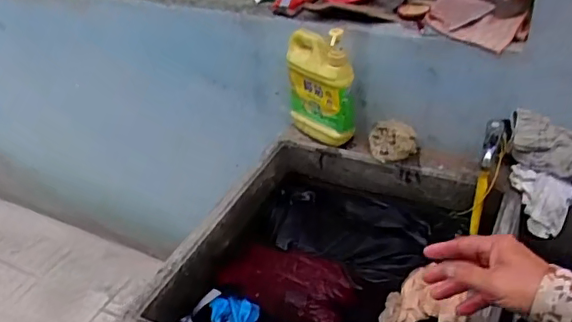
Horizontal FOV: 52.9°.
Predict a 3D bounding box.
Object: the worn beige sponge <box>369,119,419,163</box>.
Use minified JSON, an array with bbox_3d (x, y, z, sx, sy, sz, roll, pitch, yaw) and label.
[{"bbox_3d":[0.214,-0.042,1.158,0.096,0.064,0.060,12,41,17],"label":"worn beige sponge"}]

